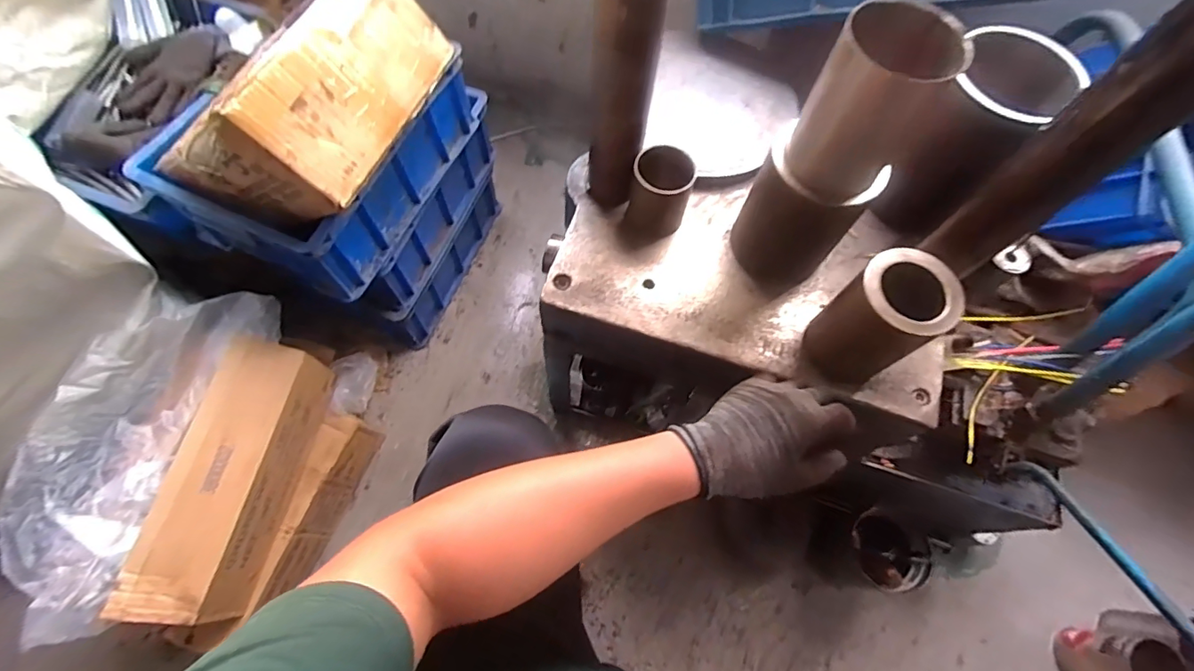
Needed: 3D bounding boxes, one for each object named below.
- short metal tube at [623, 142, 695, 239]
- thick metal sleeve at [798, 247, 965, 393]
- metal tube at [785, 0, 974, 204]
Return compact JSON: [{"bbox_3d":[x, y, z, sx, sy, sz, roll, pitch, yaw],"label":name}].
[{"bbox_3d":[0.072,-0.161,0.602,0.071,0.093,0.065,16,66,4],"label":"short metal tube"},{"bbox_3d":[0.277,-0.010,0.522,0.093,0.136,0.091,1,66,-2],"label":"thick metal sleeve"},{"bbox_3d":[0.235,-0.202,0.447,0.086,0.141,0.096,34,69,12],"label":"metal tube"}]

